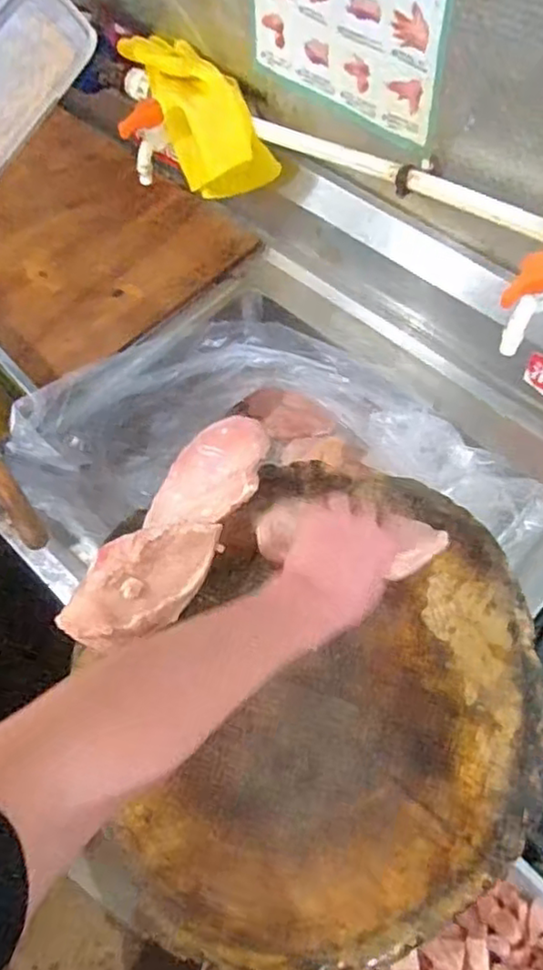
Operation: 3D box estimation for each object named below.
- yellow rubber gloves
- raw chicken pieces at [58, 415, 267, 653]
[{"bbox_3d":[-0.108,-0.491,0.865,0.104,0.139,0.266,-33,82,-14],"label":"yellow rubber gloves"},{"bbox_3d":[-0.093,0.040,0.655,0.093,0.038,0.271,25,66,16],"label":"raw chicken pieces"}]

